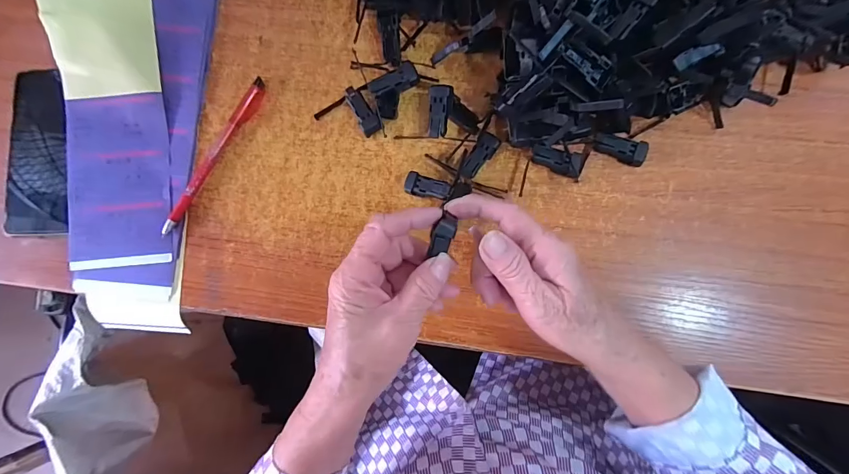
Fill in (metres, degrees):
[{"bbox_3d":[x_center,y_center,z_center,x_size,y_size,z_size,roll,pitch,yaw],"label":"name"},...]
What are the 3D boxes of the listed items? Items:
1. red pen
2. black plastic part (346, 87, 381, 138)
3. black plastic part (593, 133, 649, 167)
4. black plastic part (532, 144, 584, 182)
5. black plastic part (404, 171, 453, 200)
[{"bbox_3d":[-0.208,-0.081,0.368,0.018,0.014,0.174,31,89,5],"label":"red pen"},{"bbox_3d":[-0.059,-0.121,0.362,0.018,0.015,0.047,-28,85,1],"label":"black plastic part"},{"bbox_3d":[0.180,-0.082,0.344,0.046,0.015,0.021,25,88,5],"label":"black plastic part"},{"bbox_3d":[0.122,-0.069,0.345,0.047,0.019,0.023,10,87,4],"label":"black plastic part"},{"bbox_3d":[0.004,-0.046,0.343,0.046,0.006,0.020,16,87,25],"label":"black plastic part"}]

